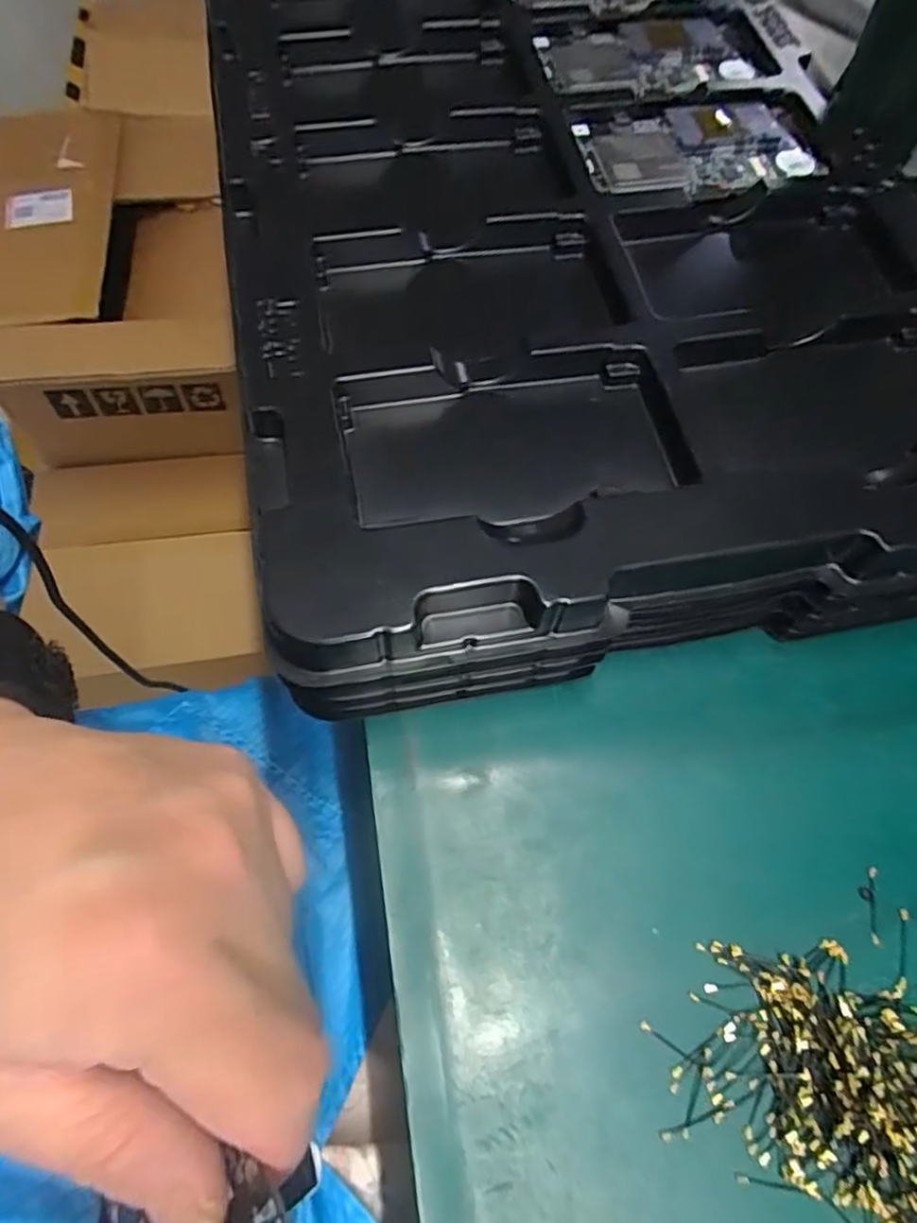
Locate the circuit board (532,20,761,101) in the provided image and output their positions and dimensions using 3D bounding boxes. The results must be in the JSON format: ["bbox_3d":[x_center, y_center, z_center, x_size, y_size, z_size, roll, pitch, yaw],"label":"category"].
[{"bbox_3d":[0.108,-0.316,0.369,0.124,0.005,0.069,-15,68,-12],"label":"circuit board"}]

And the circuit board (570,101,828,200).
[{"bbox_3d":[0.127,-0.243,0.335,0.124,0.007,0.071,-7,66,-9],"label":"circuit board"}]

